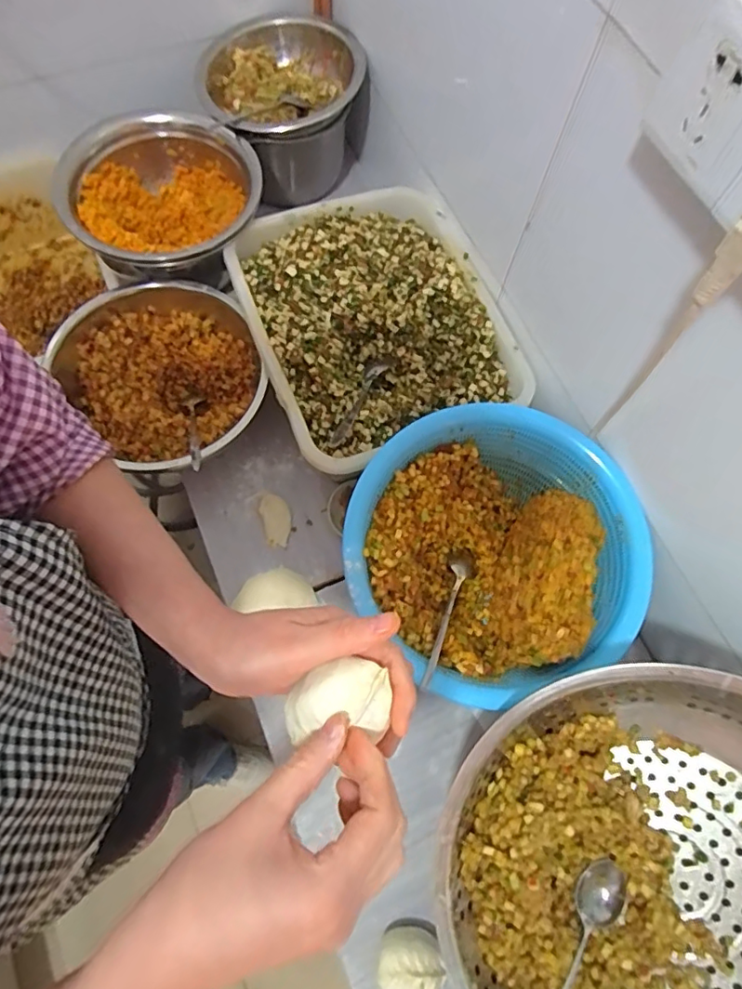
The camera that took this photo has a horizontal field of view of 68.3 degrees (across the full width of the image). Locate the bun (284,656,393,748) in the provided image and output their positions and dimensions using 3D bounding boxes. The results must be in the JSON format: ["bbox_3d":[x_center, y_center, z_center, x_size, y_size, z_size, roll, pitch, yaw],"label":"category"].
[{"bbox_3d":[-0.019,0.117,0.311,0.058,0.034,0.037,1,60,-3],"label":"bun"}]

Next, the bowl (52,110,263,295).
[{"bbox_3d":[-0.289,-0.418,0.778,0.249,0.115,0.249,3,77,-12],"label":"bowl"}]

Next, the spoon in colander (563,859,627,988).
[{"bbox_3d":[0.190,0.435,0.499,0.037,0.034,0.187,29,63,13],"label":"spoon in colander"}]

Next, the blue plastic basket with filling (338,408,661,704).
[{"bbox_3d":[0.137,0.064,0.620,0.303,0.142,0.309,-36,68,-21],"label":"blue plastic basket with filling"}]

